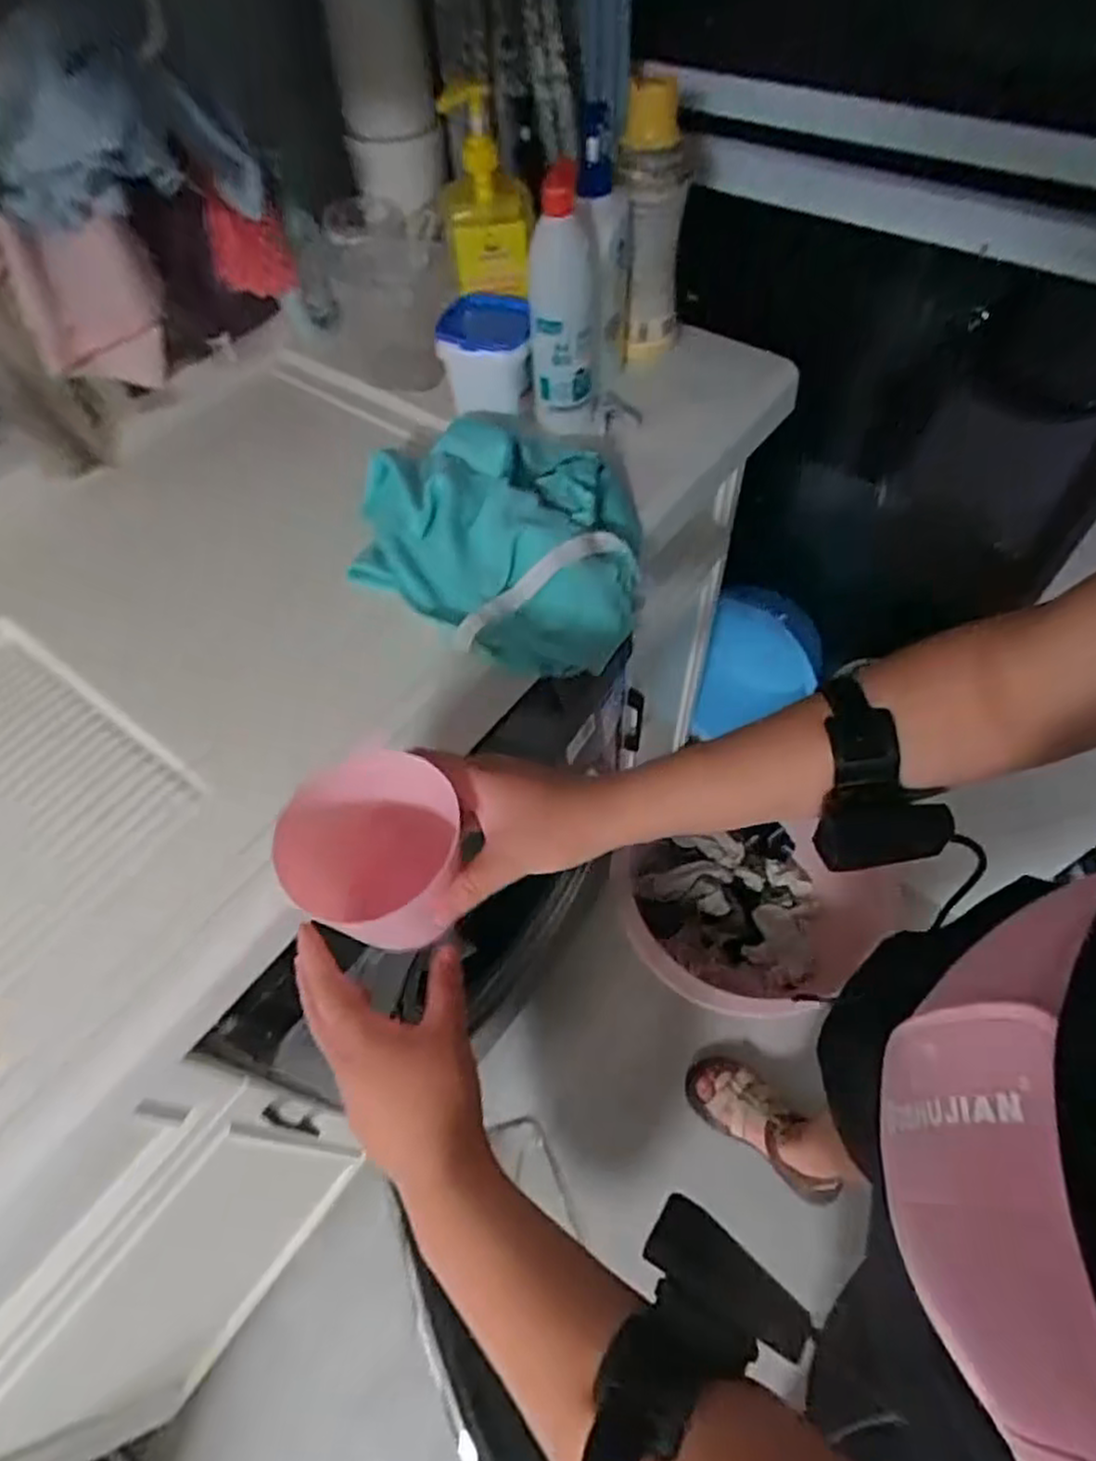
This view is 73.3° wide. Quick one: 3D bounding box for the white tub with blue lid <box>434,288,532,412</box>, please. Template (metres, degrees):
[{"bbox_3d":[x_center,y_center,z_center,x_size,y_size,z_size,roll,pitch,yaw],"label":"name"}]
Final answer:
[{"bbox_3d":[-0.062,-0.380,0.754,0.086,0.093,0.081,-4,56,1],"label":"white tub with blue lid"}]

